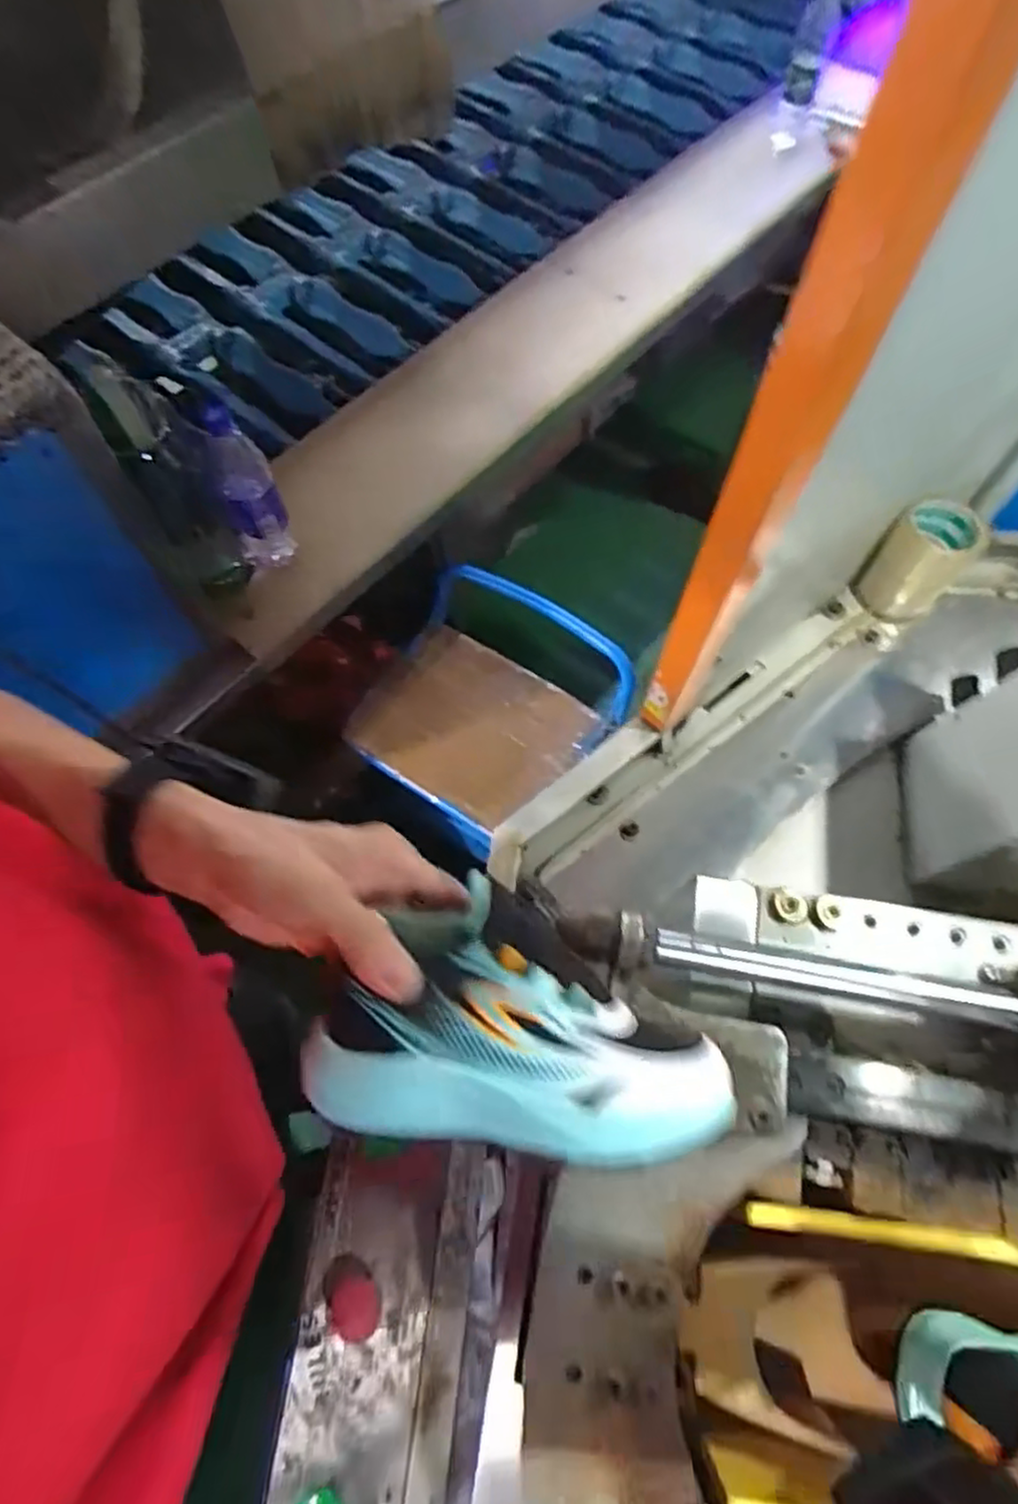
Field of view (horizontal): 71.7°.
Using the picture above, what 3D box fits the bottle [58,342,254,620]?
[{"bbox_3d":[-0.378,-0.288,0.833,0.096,0.360,0.104,-30,69,-11],"label":"bottle"}]

